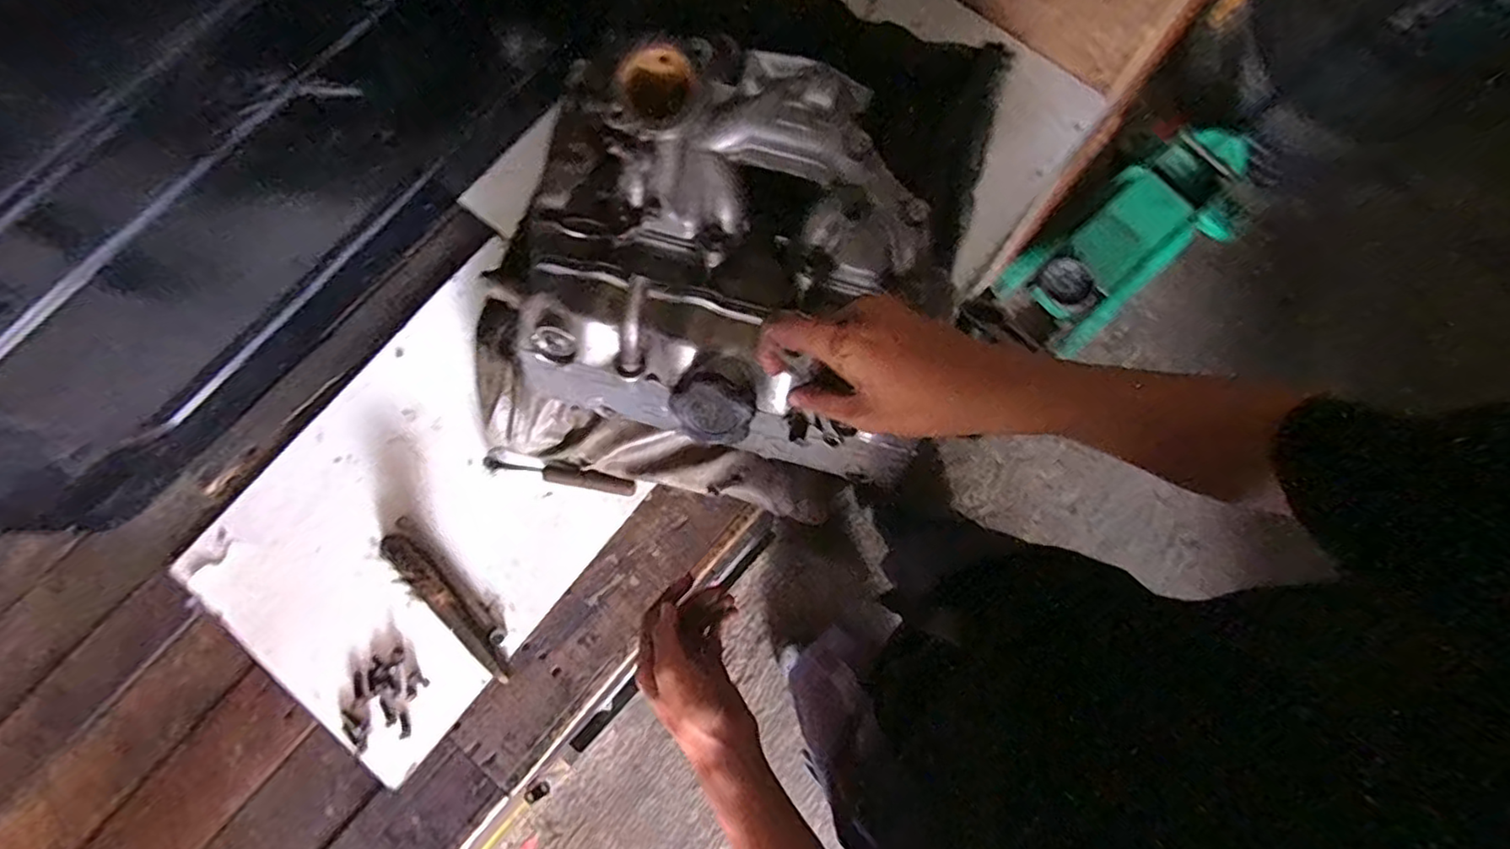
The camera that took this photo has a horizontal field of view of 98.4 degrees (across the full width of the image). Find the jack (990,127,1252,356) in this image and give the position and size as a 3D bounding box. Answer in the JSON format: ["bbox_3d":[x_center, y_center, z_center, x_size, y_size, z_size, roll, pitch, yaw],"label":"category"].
[{"bbox_3d":[0.819,-0.400,1.450,0.651,0.211,0.238,-37,78,-8],"label":"jack"}]

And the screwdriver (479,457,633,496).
[{"bbox_3d":[-0.224,0.058,0.751,0.174,0.019,0.019,10,76,4],"label":"screwdriver"}]

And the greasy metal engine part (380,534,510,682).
[{"bbox_3d":[-0.337,0.197,0.713,0.200,0.030,0.035,43,80,11],"label":"greasy metal engine part"}]

